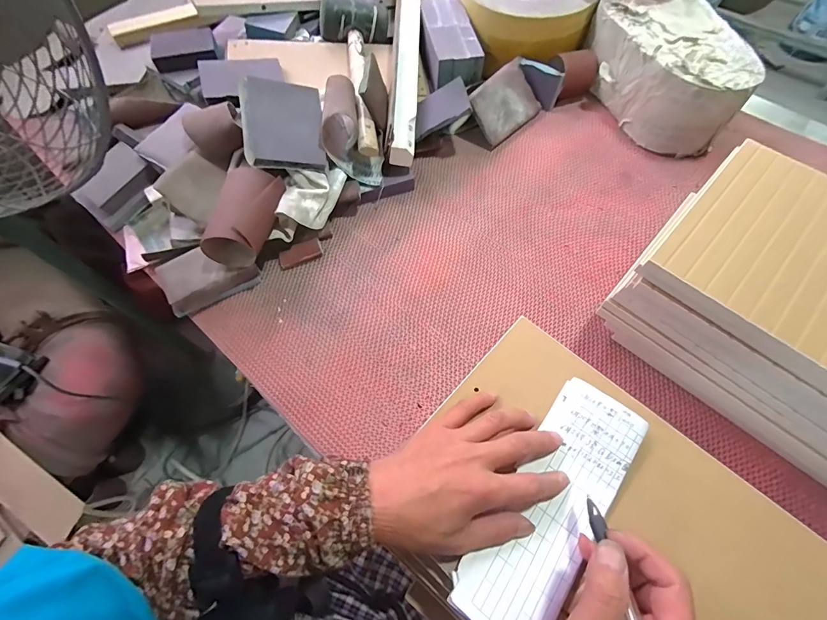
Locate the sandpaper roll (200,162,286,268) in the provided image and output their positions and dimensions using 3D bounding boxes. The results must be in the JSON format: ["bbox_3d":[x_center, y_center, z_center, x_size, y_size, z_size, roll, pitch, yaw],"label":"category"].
[{"bbox_3d":[-0.225,-0.126,0.498,0.075,0.051,0.132,5,65,3],"label":"sandpaper roll"}]

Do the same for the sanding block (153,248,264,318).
[{"bbox_3d":[-0.286,-0.049,0.528,0.117,0.052,0.070,-32,69,-13],"label":"sanding block"}]

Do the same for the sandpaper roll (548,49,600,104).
[{"bbox_3d":[0.283,-0.427,0.674,0.070,0.064,0.064,-17,66,-7],"label":"sandpaper roll"}]

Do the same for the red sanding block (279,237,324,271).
[{"bbox_3d":[-0.168,-0.082,0.560,0.065,0.012,0.029,-26,68,-11],"label":"red sanding block"}]

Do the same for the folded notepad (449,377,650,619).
[{"bbox_3d":[0.115,0.157,0.305,0.072,0.017,0.206,34,69,15],"label":"folded notepad"}]

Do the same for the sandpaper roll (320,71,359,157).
[{"bbox_3d":[-0.106,-0.284,0.564,0.045,0.074,0.101,4,65,3],"label":"sandpaper roll"}]

